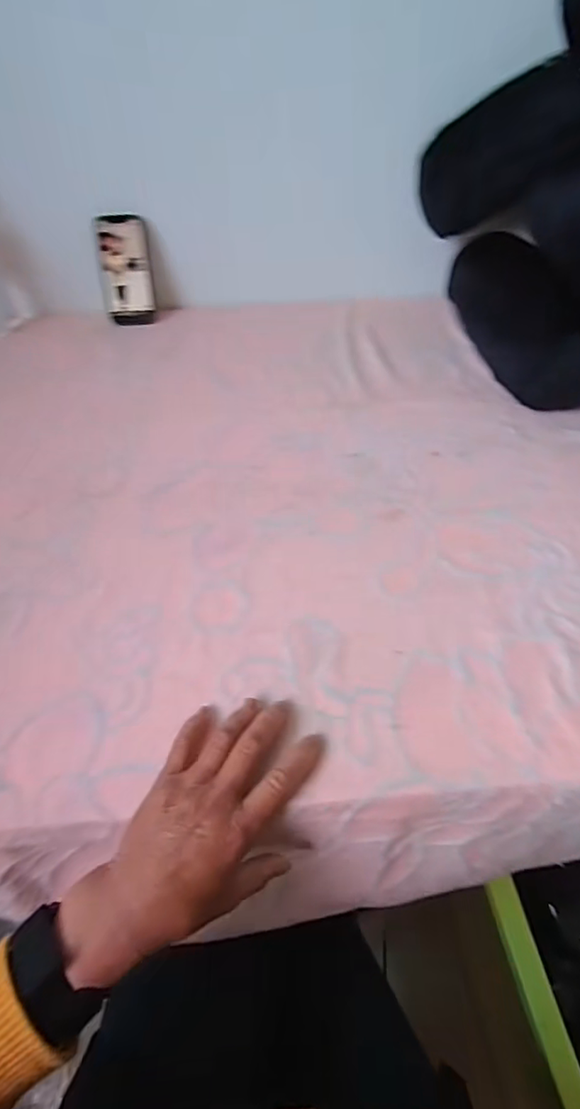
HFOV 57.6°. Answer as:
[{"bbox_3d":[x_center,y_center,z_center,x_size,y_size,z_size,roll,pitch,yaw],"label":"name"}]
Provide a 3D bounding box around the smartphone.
[{"bbox_3d":[-0.254,-0.441,0.822,0.074,0.151,0.016,-5,25,-5],"label":"smartphone"}]

